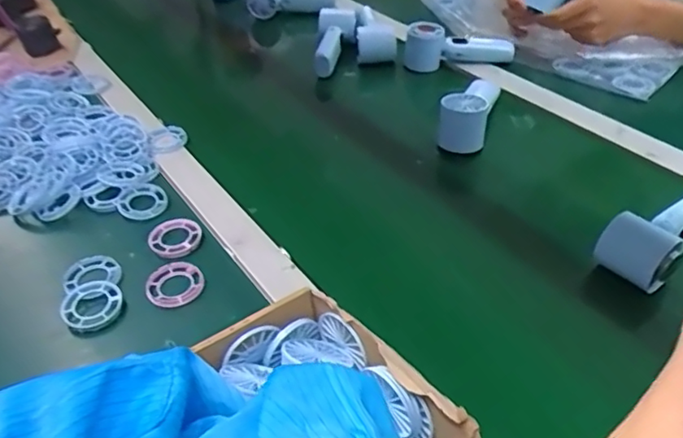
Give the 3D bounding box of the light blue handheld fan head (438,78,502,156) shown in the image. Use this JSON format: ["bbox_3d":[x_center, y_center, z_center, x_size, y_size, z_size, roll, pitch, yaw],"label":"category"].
[{"bbox_3d":[0.161,-0.142,0.727,0.050,0.058,0.131,12,43,17],"label":"light blue handheld fan head"}]

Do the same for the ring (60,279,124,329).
[{"bbox_3d":[-0.219,0.075,0.520,0.047,0.011,0.048,-2,41,1],"label":"ring"}]

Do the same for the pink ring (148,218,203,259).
[{"bbox_3d":[-0.163,0.018,0.581,0.048,0.009,0.048,-2,41,1],"label":"pink ring"}]

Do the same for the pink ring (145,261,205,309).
[{"bbox_3d":[-0.152,0.059,0.538,0.050,0.005,0.047,1,45,-1],"label":"pink ring"}]

